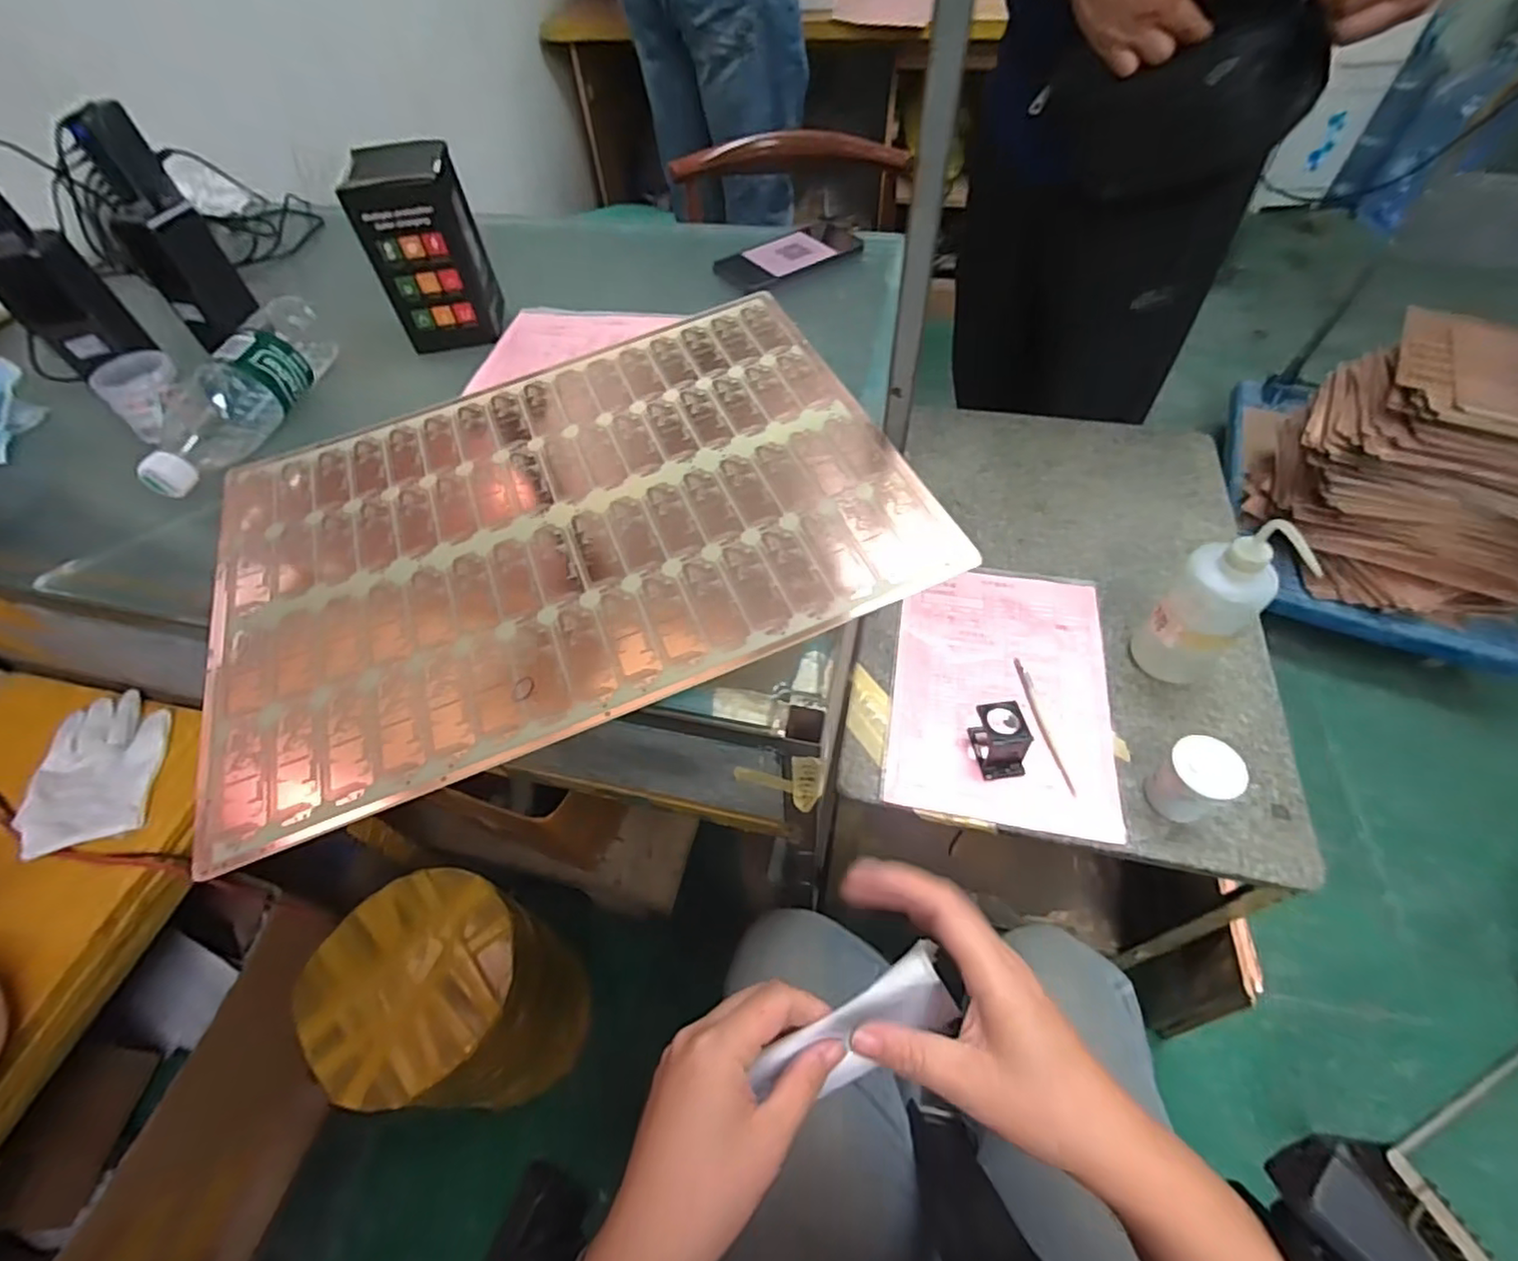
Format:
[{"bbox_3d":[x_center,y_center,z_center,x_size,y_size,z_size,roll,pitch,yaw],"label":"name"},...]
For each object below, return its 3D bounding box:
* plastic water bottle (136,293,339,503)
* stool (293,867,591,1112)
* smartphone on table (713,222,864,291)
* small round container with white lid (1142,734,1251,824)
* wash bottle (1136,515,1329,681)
[{"bbox_3d":[-0.451,-0.201,0.573,0.060,0.073,0.232,9,56,10],"label":"plastic water bottle"},{"bbox_3d":[-0.365,0.458,0.820,0.208,0.336,0.211,-2,55,3],"label":"stool"},{"bbox_3d":[0.035,-0.411,0.717,0.150,0.010,0.082,-28,58,-15],"label":"smartphone on table"},{"bbox_3d":[0.373,0.134,0.571,0.061,0.071,0.056,-19,56,-10],"label":"small round container with white lid"},{"bbox_3d":[0.419,-0.025,0.601,0.078,0.196,0.070,34,63,24],"label":"wash bottle"}]

